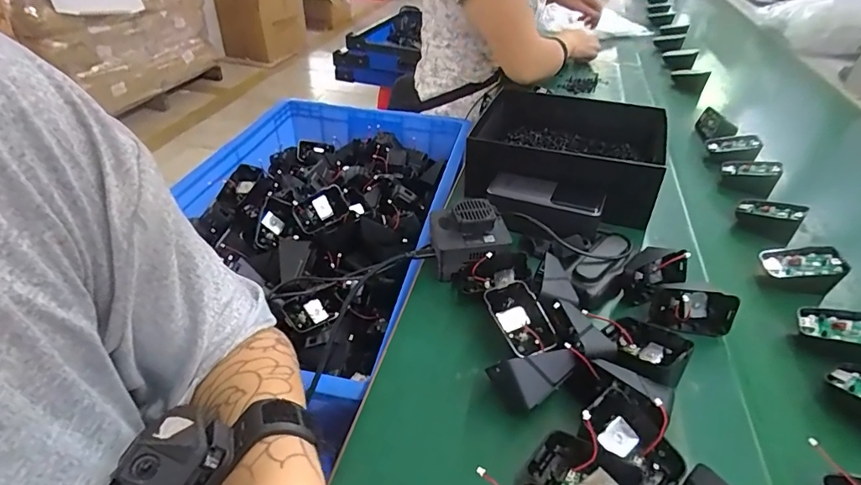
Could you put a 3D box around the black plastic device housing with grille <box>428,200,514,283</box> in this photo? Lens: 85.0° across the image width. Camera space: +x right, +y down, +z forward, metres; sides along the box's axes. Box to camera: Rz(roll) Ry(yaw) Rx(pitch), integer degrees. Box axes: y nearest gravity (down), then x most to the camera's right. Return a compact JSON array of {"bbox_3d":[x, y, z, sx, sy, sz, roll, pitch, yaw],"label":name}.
[{"bbox_3d":[0.040,-0.006,0.499,0.078,0.050,0.073,-5,38,-9],"label":"black plastic device housing with grille"}]

